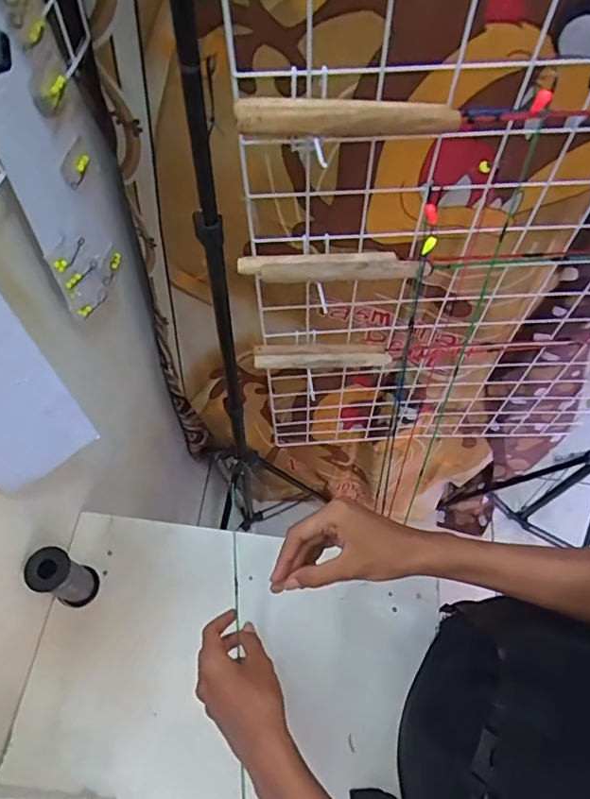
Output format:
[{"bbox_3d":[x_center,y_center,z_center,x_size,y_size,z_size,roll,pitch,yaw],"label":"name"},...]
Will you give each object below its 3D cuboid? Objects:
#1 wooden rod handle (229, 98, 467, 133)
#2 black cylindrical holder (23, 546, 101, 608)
[{"bbox_3d":[0.042,-0.225,0.422,0.175,0.019,0.028,1,61,-2],"label":"wooden rod handle"},{"bbox_3d":[-0.275,0.214,0.639,0.048,0.114,0.051,25,63,11],"label":"black cylindrical holder"}]

